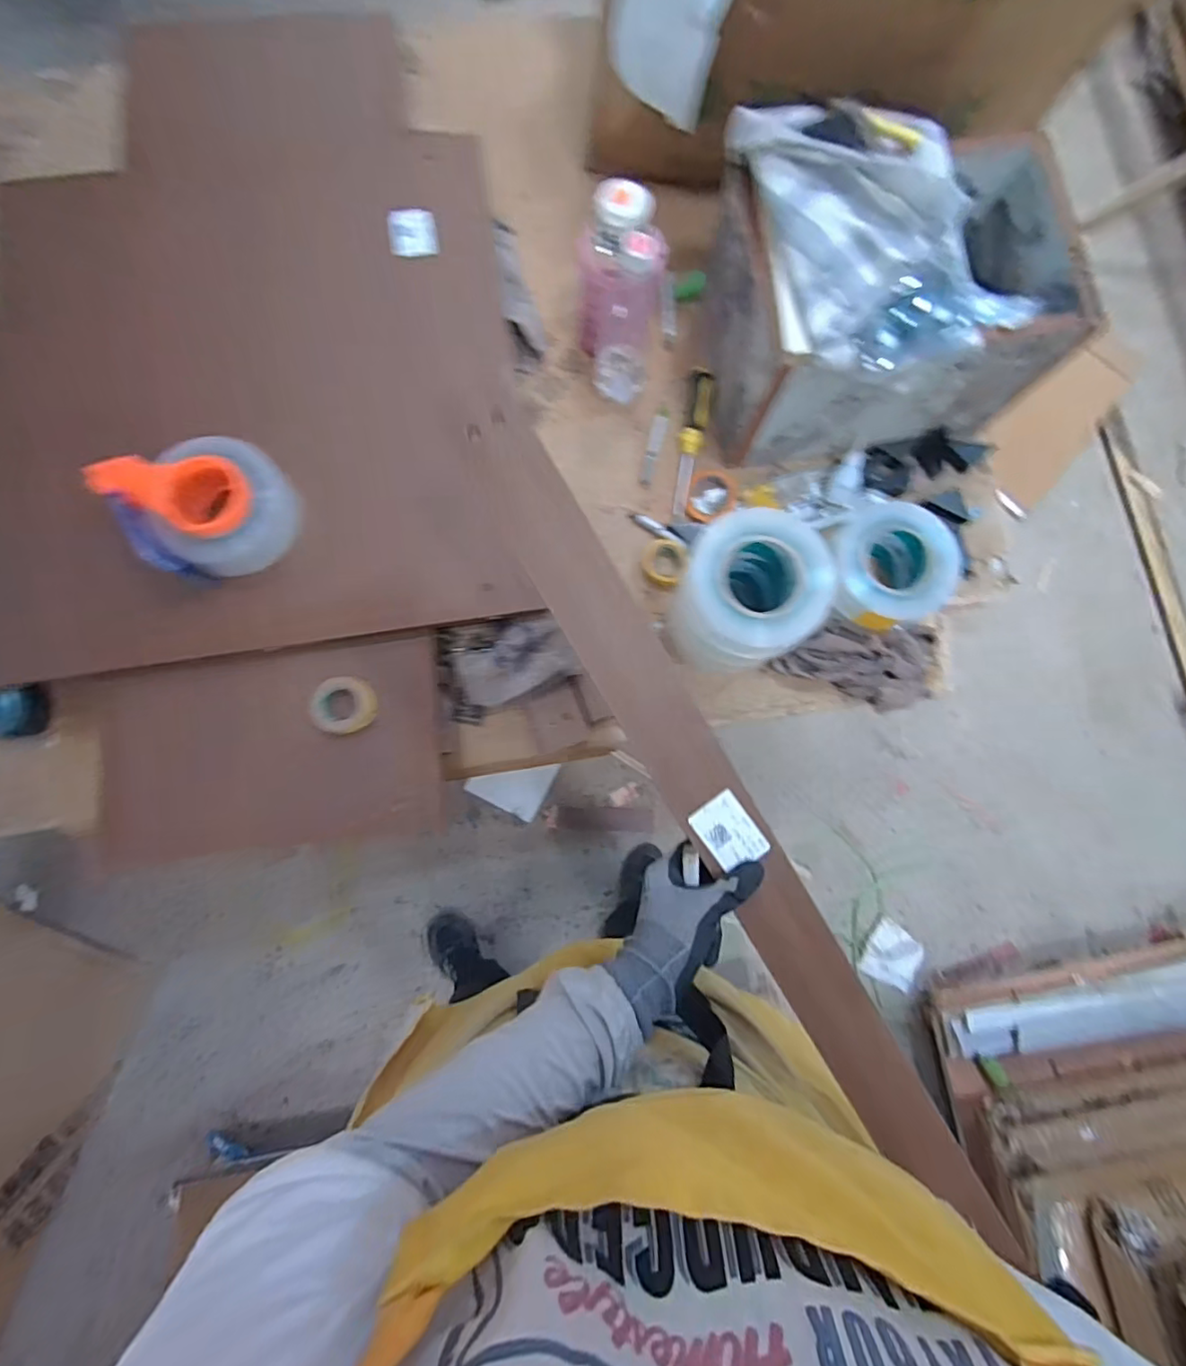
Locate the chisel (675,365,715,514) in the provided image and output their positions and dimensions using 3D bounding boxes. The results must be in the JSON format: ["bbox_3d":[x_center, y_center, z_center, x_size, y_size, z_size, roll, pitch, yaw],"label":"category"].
[{"bbox_3d":[0.130,-0.314,0.760,0.032,0.031,0.187,9,82,0],"label":"chisel"}]

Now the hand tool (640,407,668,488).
[{"bbox_3d":[0.081,-0.314,0.770,0.019,0.009,0.117,15,82,1],"label":"hand tool"}]

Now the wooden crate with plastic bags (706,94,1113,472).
[{"bbox_3d":[0.327,-0.443,0.644,0.339,0.249,0.263,-9,82,-2],"label":"wooden crate with plastic bags"}]

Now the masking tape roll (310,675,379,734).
[{"bbox_3d":[-0.270,0.024,0.625,0.065,0.016,0.060,0,82,-1],"label":"masking tape roll"}]

